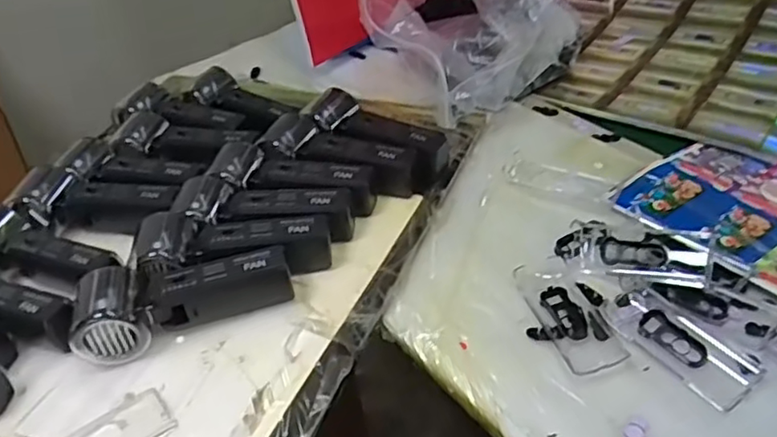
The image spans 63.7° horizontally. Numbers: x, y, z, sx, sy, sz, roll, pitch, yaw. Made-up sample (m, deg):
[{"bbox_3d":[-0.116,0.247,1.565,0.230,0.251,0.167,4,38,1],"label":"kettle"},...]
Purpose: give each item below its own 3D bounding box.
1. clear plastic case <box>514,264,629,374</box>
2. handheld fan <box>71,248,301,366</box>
[{"bbox_3d":[0.140,0.074,0.478,0.046,0.015,0.105,-13,41,-9],"label":"clear plastic case"},{"bbox_3d":[-0.158,0.063,0.492,0.160,0.047,0.061,-13,41,-9],"label":"handheld fan"}]

